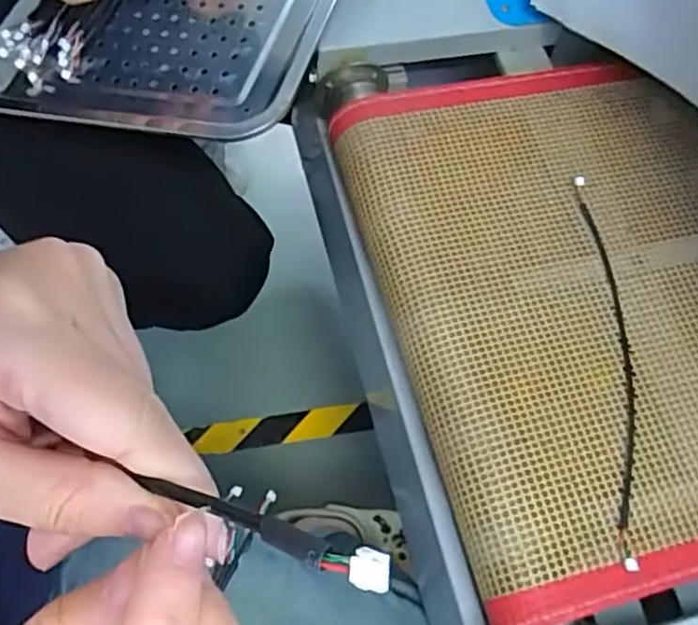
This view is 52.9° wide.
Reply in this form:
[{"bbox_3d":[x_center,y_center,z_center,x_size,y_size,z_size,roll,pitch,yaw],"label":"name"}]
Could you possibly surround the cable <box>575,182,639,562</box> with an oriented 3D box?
[{"bbox_3d":[0.180,0.028,0.475,0.031,0.011,0.276,9,65,-16],"label":"cable"}]

